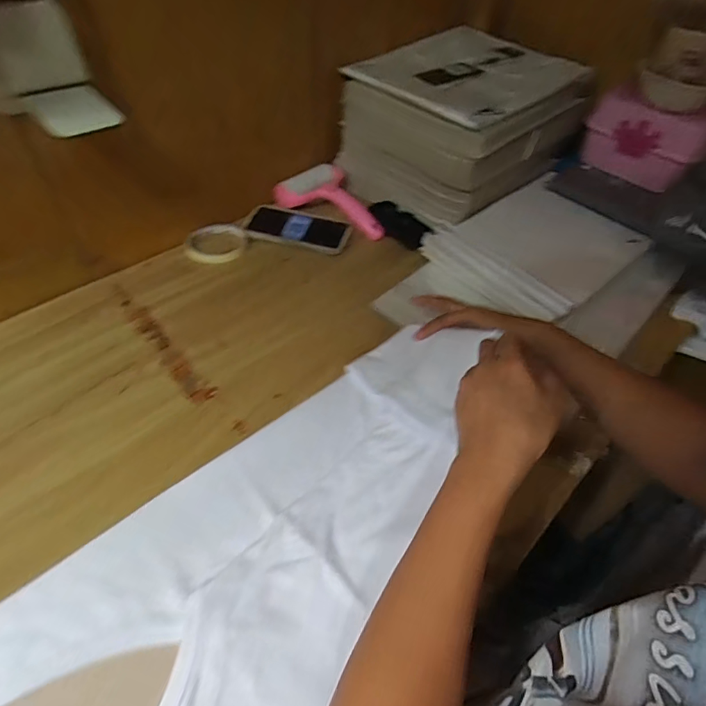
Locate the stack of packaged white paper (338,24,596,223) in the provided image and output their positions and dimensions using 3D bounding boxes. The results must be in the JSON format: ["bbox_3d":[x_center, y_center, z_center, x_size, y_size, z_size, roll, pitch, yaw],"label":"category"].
[{"bbox_3d":[0.178,-0.386,0.765,0.303,0.182,0.332,32,55,22],"label":"stack of packaged white paper"}]

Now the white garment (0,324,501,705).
[{"bbox_3d":[-0.116,0.181,0.357,0.269,0.061,0.639,32,56,22],"label":"white garment"}]

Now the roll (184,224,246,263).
[{"bbox_3d":[-0.202,-0.168,0.671,0.081,0.010,0.084,2,49,-2],"label":"roll"}]

